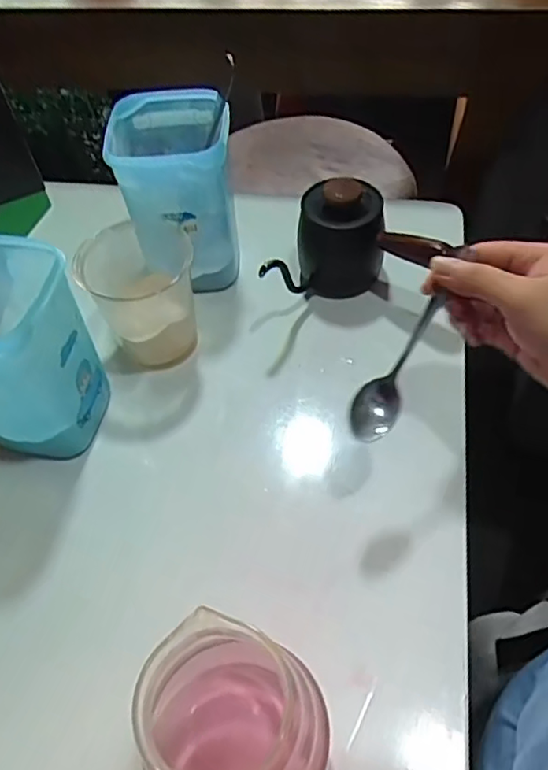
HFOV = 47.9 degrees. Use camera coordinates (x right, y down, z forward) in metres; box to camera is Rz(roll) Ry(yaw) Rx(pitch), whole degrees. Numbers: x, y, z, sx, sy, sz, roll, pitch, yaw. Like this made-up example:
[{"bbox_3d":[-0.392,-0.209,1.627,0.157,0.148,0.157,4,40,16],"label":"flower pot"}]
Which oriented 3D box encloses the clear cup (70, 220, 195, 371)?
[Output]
[{"bbox_3d":[-0.107,-0.081,0.520,0.078,0.102,0.093,-1,55,4],"label":"clear cup"}]

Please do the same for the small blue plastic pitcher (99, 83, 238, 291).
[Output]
[{"bbox_3d":[-0.082,-0.169,0.554,0.098,0.141,0.097,-11,55,-3],"label":"small blue plastic pitcher"}]

